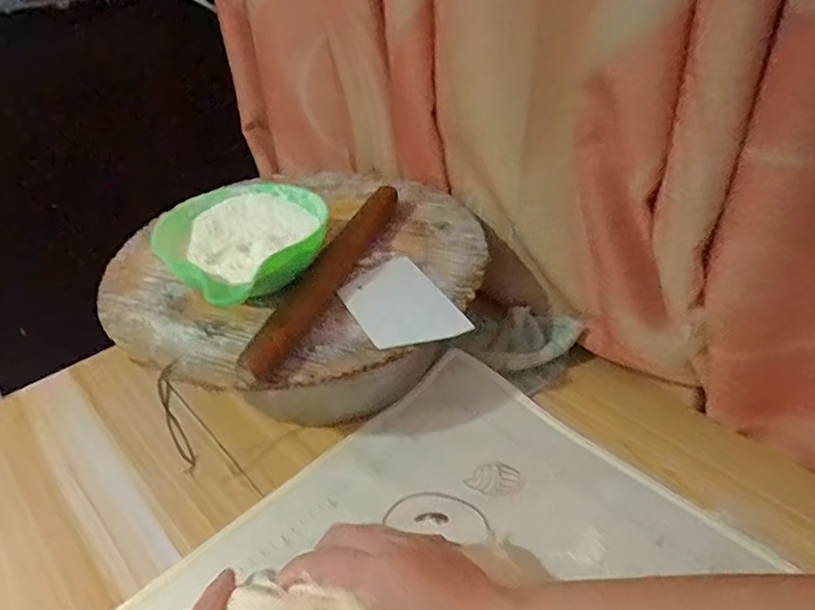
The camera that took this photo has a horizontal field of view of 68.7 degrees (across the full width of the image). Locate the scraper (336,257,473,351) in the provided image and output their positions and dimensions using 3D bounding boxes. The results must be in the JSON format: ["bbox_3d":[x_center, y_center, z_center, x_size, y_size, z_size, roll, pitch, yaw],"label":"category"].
[{"bbox_3d":[-0.009,-0.003,0.510,0.079,0.006,0.120,-21,43,-19],"label":"scraper"}]

